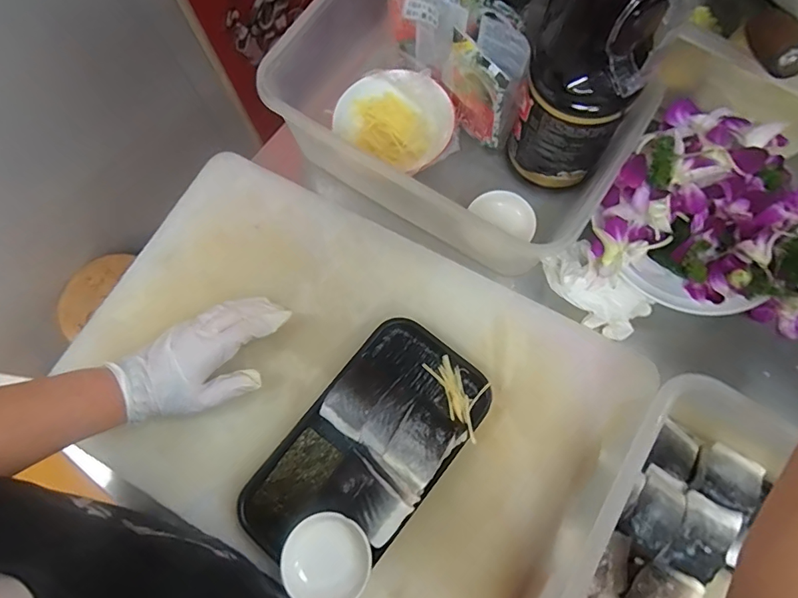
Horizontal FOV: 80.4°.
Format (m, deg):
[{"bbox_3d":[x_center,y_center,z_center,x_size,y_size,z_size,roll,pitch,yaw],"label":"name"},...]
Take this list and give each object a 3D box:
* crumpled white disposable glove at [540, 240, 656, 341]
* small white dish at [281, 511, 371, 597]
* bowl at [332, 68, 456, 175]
[{"bbox_3d":[0.204,-0.013,0.483,0.064,0.048,0.110,-39,75,-10],"label":"crumpled white disposable glove"},{"bbox_3d":[-0.060,0.220,0.397,0.071,0.020,0.070,-1,72,2],"label":"small white dish"},{"bbox_3d":[0.001,-0.196,0.534,0.144,0.060,0.110,27,75,10],"label":"bowl"}]

